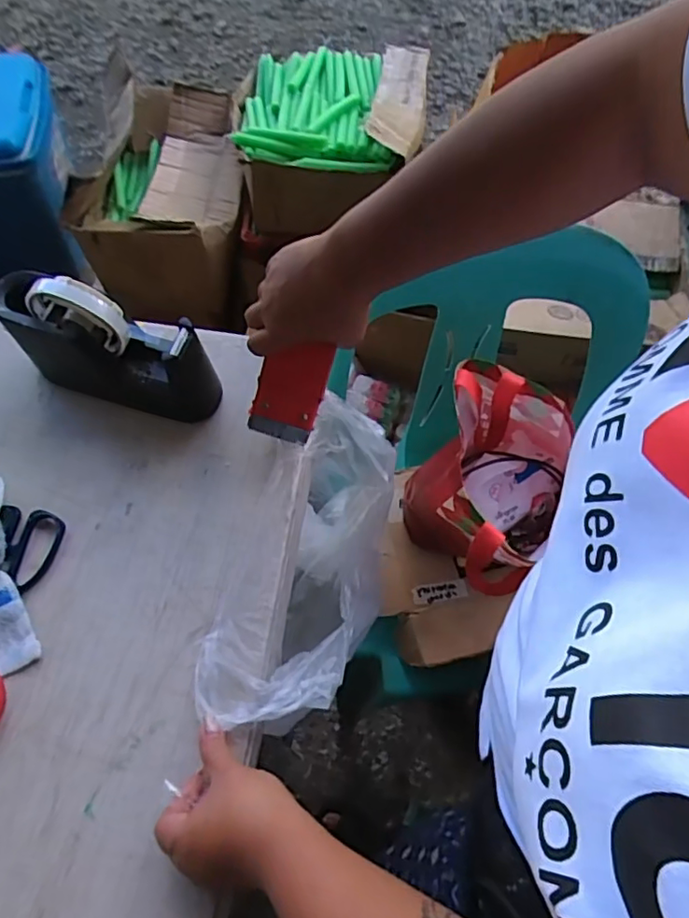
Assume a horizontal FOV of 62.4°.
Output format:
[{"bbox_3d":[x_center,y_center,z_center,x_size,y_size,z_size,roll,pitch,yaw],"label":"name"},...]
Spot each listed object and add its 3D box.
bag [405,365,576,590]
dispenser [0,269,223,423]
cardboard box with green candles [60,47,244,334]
[{"bbox_3d":[0.174,0.031,0.683,0.186,0.218,0.200,-42,74,-16],"label":"bag"},{"bbox_3d":[-0.205,-0.102,0.511,0.185,0.134,0.065,15,67,6],"label":"dispenser"},{"bbox_3d":[-0.368,-0.548,1.162,0.317,0.248,0.428,2,67,-1],"label":"cardboard box with green candles"}]

